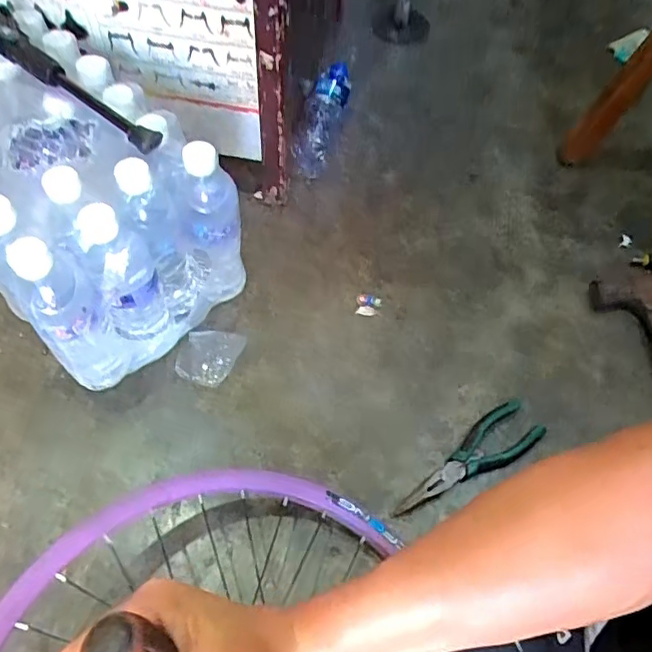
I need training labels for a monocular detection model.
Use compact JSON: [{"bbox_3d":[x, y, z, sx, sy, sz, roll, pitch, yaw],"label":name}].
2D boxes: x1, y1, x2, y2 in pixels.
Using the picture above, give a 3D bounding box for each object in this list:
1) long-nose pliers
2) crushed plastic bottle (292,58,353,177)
[{"bbox_3d":[0.154,0.147,0.617,0.188,0.020,0.056,-28,65,-19],"label":"long-nose pliers"},{"bbox_3d":[-0.004,-0.323,0.848,0.059,0.069,0.213,14,59,5],"label":"crushed plastic bottle"}]

